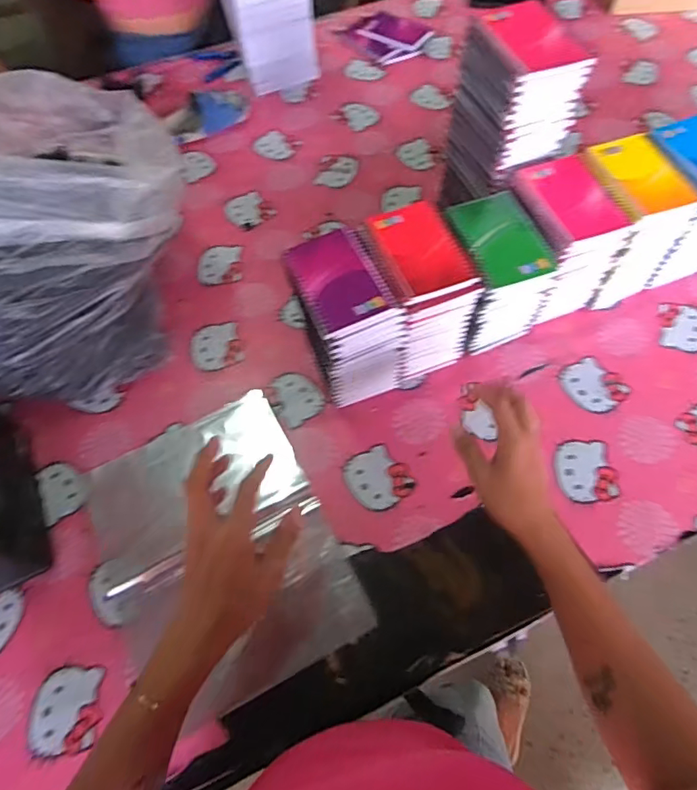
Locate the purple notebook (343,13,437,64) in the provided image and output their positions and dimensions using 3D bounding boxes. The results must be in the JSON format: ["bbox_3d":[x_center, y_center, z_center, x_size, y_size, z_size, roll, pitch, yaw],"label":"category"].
[{"bbox_3d":[0.083,-0.738,1.071,0.136,0.019,0.160,-39,67,-17],"label":"purple notebook"}]

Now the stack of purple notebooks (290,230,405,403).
[{"bbox_3d":[-0.004,-0.086,0.644,0.099,0.181,0.141,-26,65,-11],"label":"stack of purple notebooks"}]

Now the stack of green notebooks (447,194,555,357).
[{"bbox_3d":[0.180,-0.148,0.674,0.101,0.167,0.126,-21,64,-9],"label":"stack of green notebooks"}]

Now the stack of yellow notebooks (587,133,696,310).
[{"bbox_3d":[0.358,-0.228,0.704,0.104,0.179,0.136,-18,62,-7],"label":"stack of yellow notebooks"}]

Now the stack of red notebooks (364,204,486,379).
[{"bbox_3d":[0.081,-0.123,0.662,0.105,0.175,0.137,-21,63,-9],"label":"stack of red notebooks"}]

